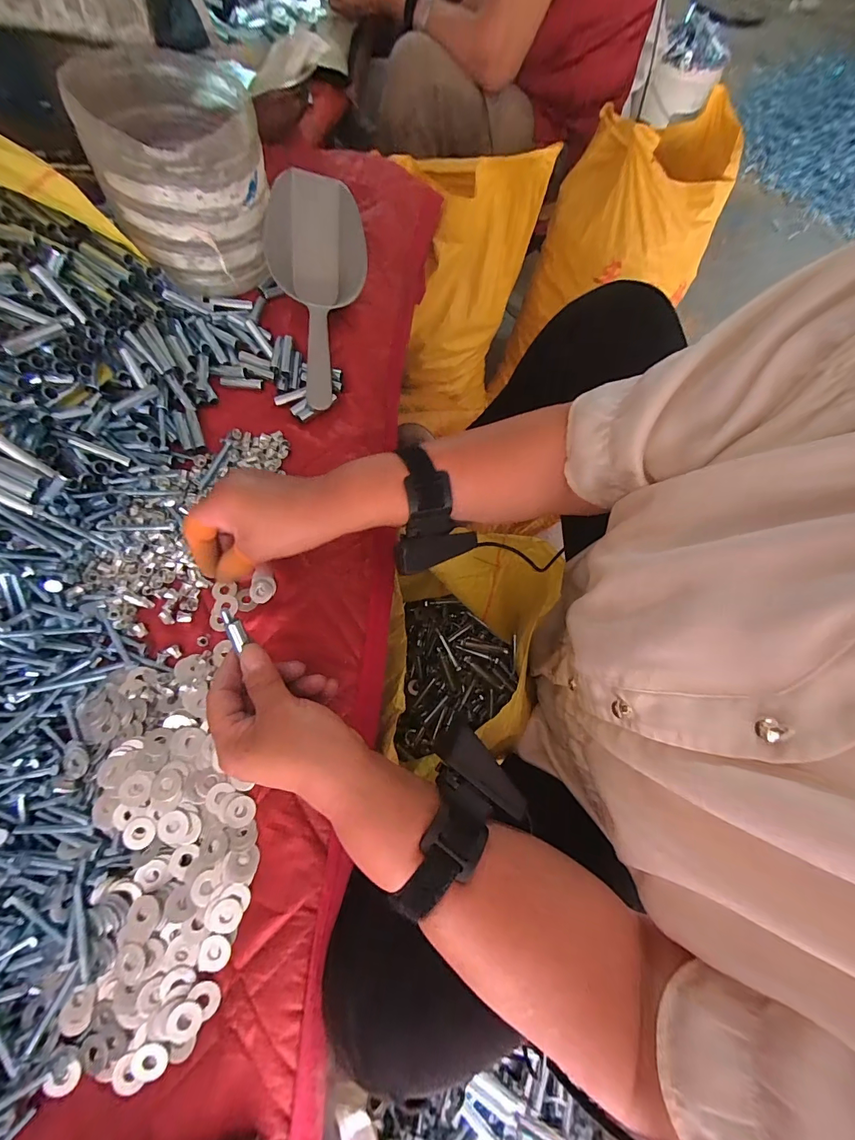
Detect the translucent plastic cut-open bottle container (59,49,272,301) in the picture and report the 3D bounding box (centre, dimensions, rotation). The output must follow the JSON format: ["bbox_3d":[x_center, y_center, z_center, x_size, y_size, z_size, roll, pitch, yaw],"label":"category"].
[{"bbox_3d":[-0.239,-0.394,0.426,0.144,0.141,0.142,-16,71,-9],"label":"translucent plastic cut-open bottle container"}]

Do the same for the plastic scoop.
[{"bbox_3d":[-0.119,-0.312,0.461,0.105,0.063,0.280,-5,70,-5],"label":"plastic scoop"}]

